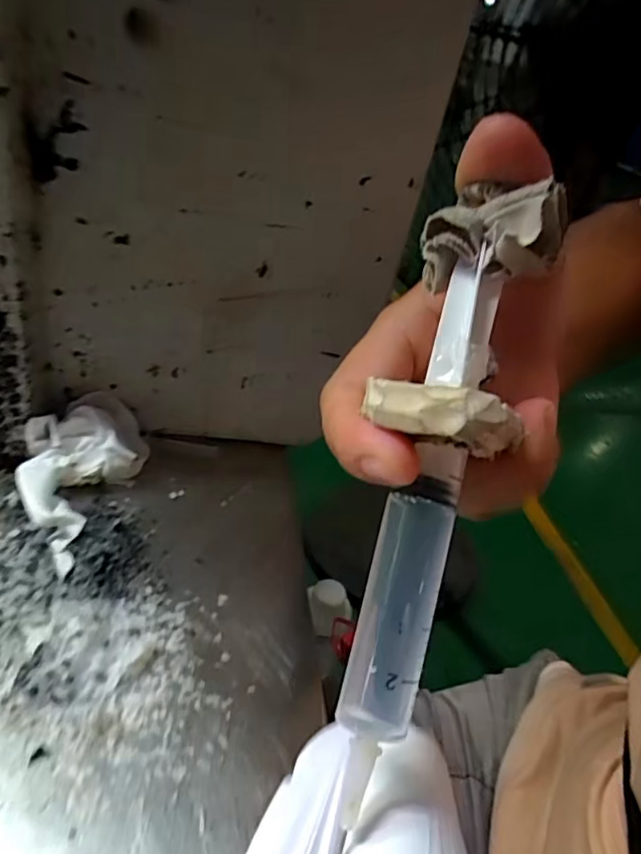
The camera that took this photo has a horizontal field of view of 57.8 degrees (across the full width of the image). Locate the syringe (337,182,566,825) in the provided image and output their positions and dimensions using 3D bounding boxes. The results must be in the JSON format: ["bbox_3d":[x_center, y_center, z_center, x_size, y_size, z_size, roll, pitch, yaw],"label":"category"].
[{"bbox_3d":[0.026,0.007,0.133,0.030,0.027,0.146,14,79,10],"label":"syringe"}]

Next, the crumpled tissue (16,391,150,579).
[{"bbox_3d":[-0.138,0.023,0.322,0.058,0.036,0.112,16,34,3],"label":"crumpled tissue"}]

